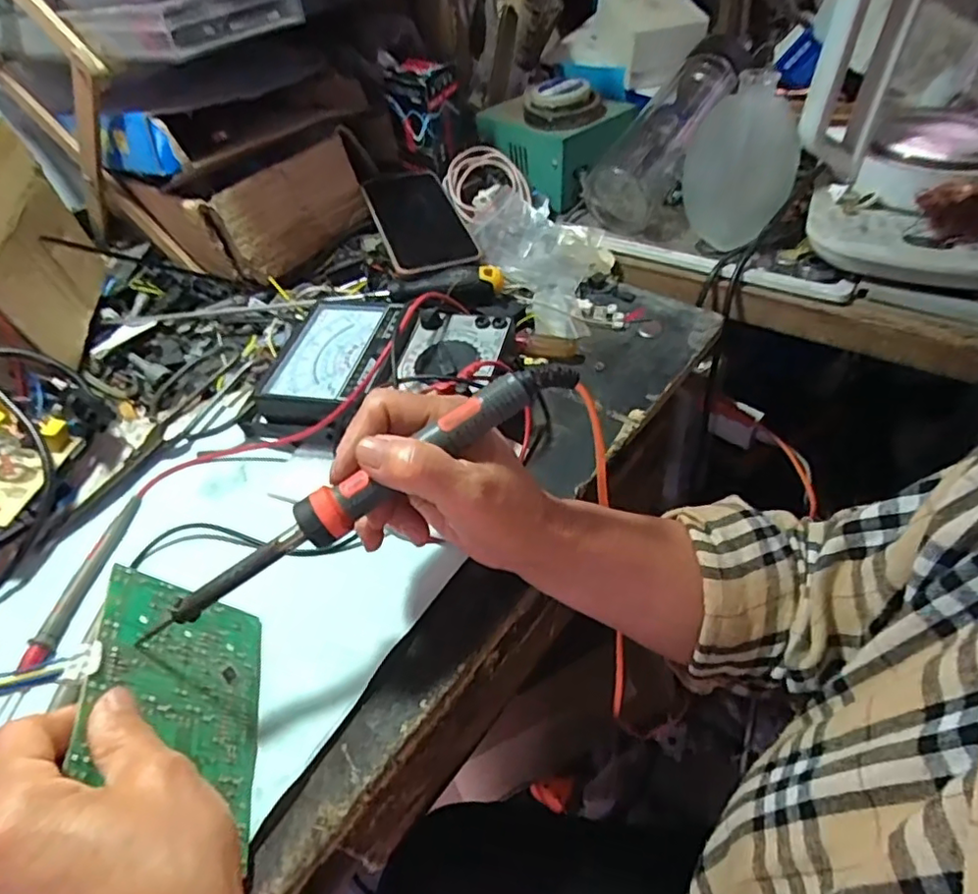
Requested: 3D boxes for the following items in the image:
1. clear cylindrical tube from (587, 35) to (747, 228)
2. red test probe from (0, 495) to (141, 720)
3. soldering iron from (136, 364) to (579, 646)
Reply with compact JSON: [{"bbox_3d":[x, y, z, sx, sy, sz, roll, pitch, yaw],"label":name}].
[{"bbox_3d":[0.165,-0.302,0.599,0.087,0.076,0.205,26,73,23],"label":"clear cylindrical tube"},{"bbox_3d":[-0.254,0.090,0.377,0.015,0.009,0.146,3,50,7],"label":"red test probe"},{"bbox_3d":[-0.057,0.023,0.288,0.228,0.020,0.018,-33,54,-3],"label":"soldering iron"}]

